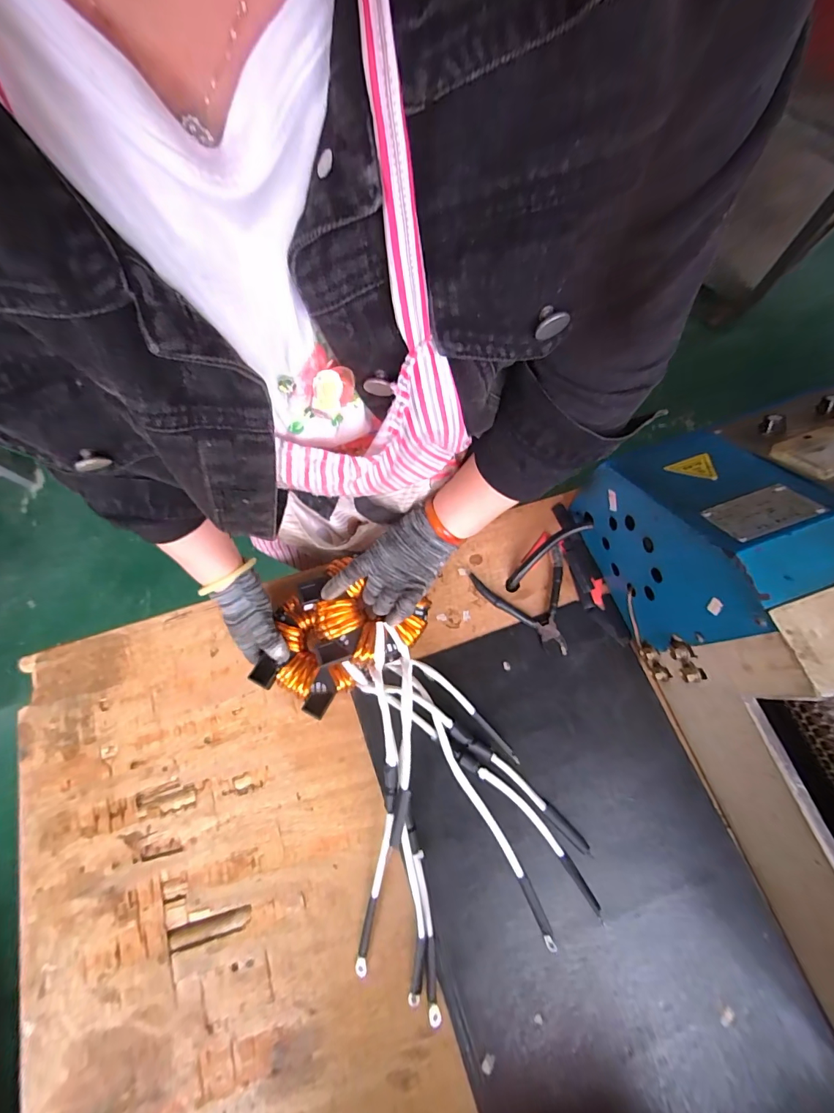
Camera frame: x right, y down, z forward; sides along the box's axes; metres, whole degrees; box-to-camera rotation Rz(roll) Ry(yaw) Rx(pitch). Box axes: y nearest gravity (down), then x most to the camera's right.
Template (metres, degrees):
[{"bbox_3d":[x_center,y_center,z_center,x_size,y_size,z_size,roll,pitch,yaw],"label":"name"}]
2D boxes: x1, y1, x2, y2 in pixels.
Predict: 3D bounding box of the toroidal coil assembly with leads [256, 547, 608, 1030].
[{"bbox_3d":[-0.035,0.243,0.495,0.255,0.075,0.433,-36,89,-8],"label":"toroidal coil assembly with leads"}]

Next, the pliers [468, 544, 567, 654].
[{"bbox_3d":[0.156,0.066,0.563,0.127,0.012,0.136,-19,74,-3],"label":"pliers"}]

